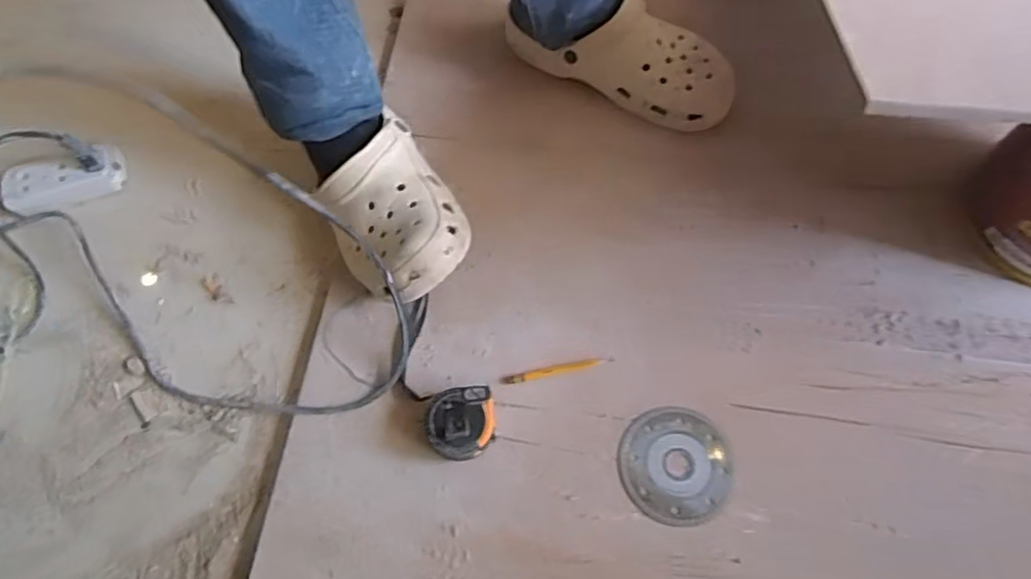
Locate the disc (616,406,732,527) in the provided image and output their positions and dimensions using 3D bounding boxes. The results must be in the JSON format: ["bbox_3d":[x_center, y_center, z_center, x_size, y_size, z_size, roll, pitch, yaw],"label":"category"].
[{"bbox_3d":[0.136,0.150,0.542,0.092,0.004,0.094,-1,66,1],"label":"disc"}]

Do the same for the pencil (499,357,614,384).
[{"bbox_3d":[0.038,0.074,0.579,0.104,0.008,0.009,-11,66,-3],"label":"pencil"}]

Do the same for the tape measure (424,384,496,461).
[{"bbox_3d":[-0.047,0.118,0.546,0.057,0.037,0.059,-3,66,0],"label":"tape measure"}]

